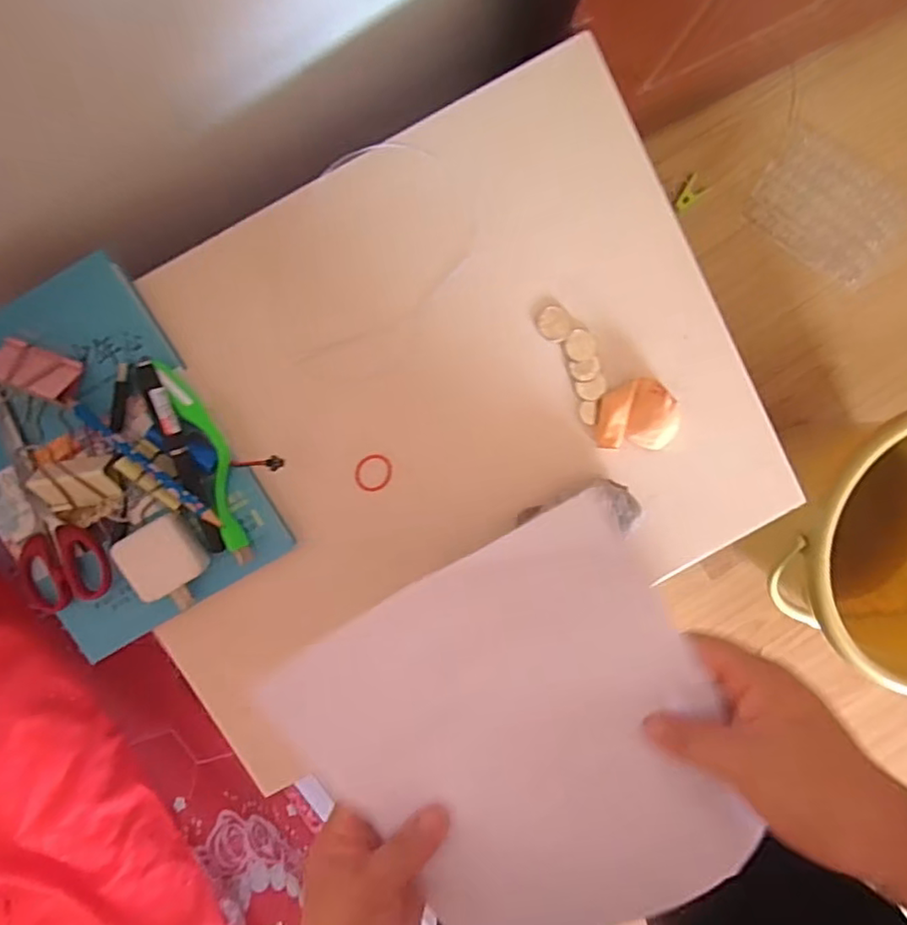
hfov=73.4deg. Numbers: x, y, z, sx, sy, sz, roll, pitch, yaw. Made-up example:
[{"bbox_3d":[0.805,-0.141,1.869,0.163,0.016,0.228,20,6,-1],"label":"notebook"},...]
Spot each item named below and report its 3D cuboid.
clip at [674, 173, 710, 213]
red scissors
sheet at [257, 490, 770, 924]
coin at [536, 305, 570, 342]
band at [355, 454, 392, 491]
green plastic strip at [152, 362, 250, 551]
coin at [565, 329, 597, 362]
[{"bbox_3d":[0.351,-0.401,0.909,0.036,0.008,0.053,44,92,-8],"label":"clip"},{"bbox_3d":[-0.290,0.054,0.427,0.060,0.016,0.108,-33,98,1],"label":"red scissors"},{"bbox_3d":[0.041,0.156,0.324,0.202,0.036,0.215,-33,98,4],"label":"sheet"},{"bbox_3d":[0.074,-0.103,0.451,0.022,0.004,0.026,-37,98,1],"label":"coin"},{"bbox_3d":[-0.061,0.008,0.464,0.029,0.006,0.027,-1,101,-7],"label":"band"},{"bbox_3d":[-0.169,-0.004,0.422,0.023,0.021,0.137,-17,98,2],"label":"green plastic strip"},{"bbox_3d":[0.094,-0.087,0.450,0.022,0.007,0.022,2,103,7],"label":"coin"}]

